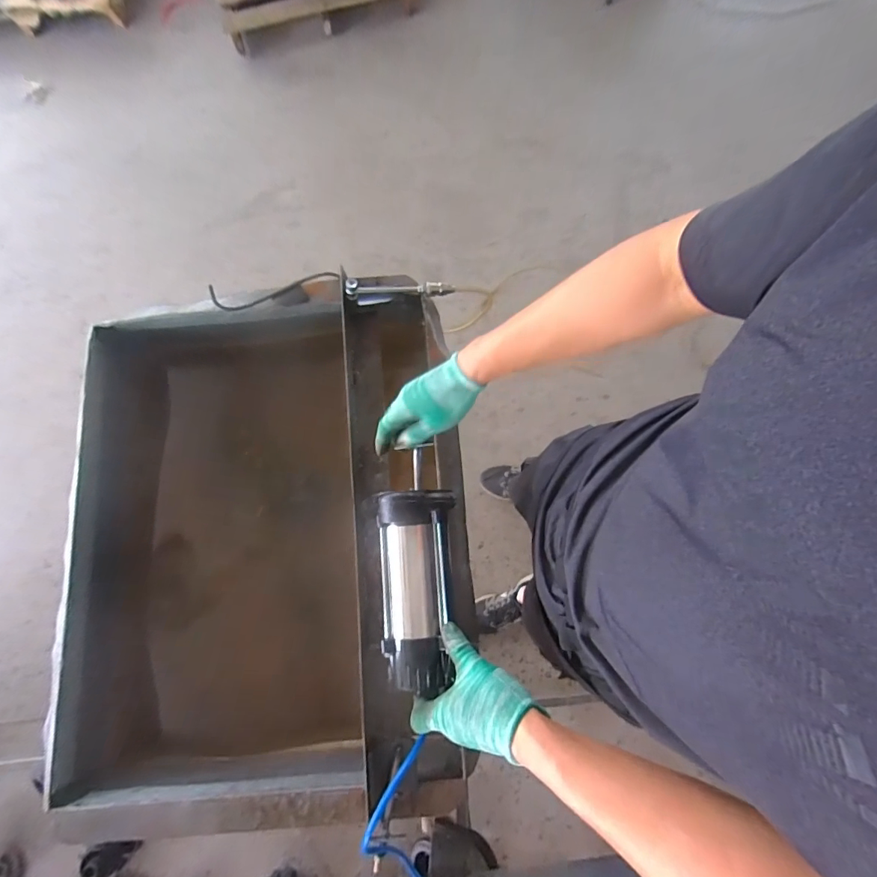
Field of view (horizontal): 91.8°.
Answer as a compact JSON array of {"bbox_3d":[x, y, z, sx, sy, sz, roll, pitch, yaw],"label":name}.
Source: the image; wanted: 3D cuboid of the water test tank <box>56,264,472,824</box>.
[{"bbox_3d":[-0.257,0.139,0.718,0.580,0.244,0.738,-5,79,0],"label":"water test tank"}]

